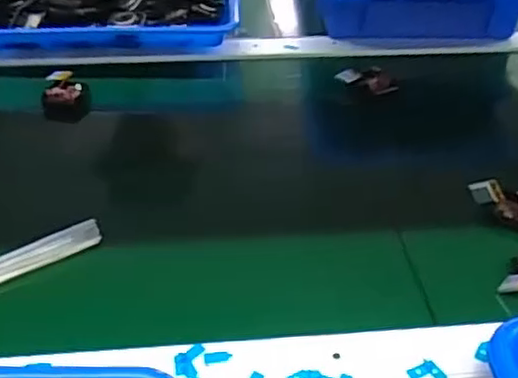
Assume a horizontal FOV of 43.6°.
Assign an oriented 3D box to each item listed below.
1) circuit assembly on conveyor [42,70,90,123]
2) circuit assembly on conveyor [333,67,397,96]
[{"bbox_3d":[-0.190,-0.092,0.639,0.042,0.030,0.051,-9,39,-12],"label":"circuit assembly on conveyor"},{"bbox_3d":[0.110,-0.112,0.664,0.056,0.017,0.035,-3,38,-5],"label":"circuit assembly on conveyor"}]

